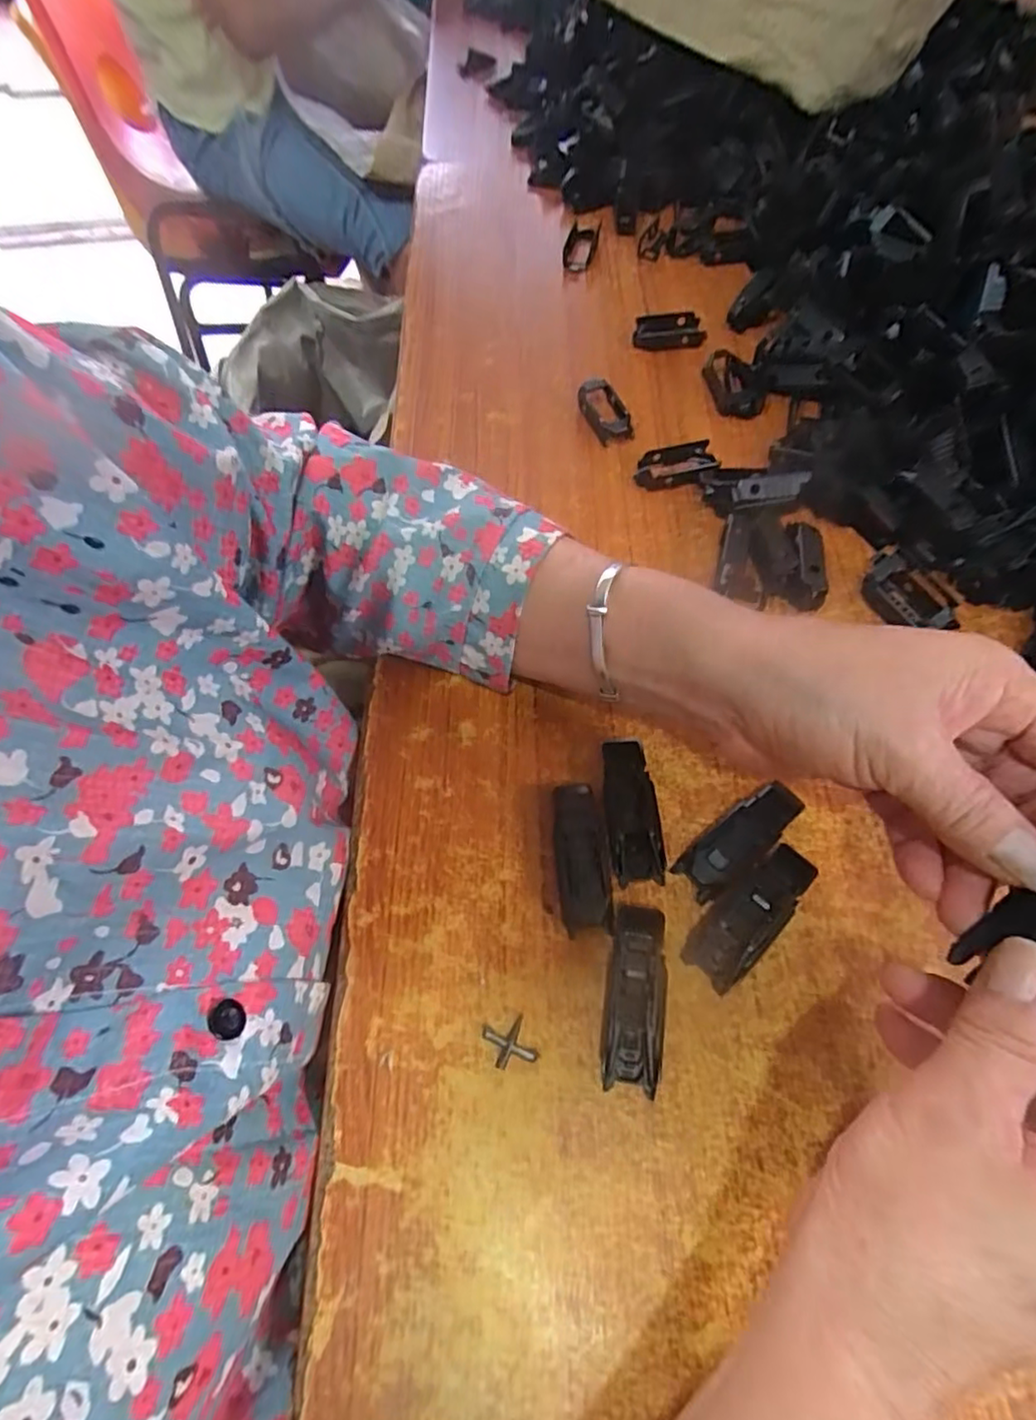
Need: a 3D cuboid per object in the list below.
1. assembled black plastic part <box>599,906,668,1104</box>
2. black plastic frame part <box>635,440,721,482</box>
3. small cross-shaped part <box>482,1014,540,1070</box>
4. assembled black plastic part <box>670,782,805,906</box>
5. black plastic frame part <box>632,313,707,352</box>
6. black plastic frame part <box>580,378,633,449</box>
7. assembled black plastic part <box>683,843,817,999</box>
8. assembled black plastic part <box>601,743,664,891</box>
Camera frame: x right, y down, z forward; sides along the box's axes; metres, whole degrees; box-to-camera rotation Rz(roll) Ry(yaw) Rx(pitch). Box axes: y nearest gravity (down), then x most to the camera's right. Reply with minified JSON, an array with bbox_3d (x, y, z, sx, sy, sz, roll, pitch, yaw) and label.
[{"bbox_3d":[0.048,0.115,0.256,0.023,0.015,0.067,7,64,7],"label":"assembled black plastic part"},{"bbox_3d":[0.097,-0.150,0.384,0.048,0.009,0.023,-17,64,-5],"label":"black plastic frame part"},{"bbox_3d":[-0.003,0.135,0.255,0.019,0.004,0.017,-18,64,-6],"label":"small cross-shaped part"},{"bbox_3d":[0.100,0.057,0.282,0.063,0.015,0.023,-36,67,-14],"label":"assembled black plastic part"},{"bbox_3d":[0.107,-0.265,0.440,0.049,0.012,0.023,5,64,6],"label":"black plastic frame part"},{"bbox_3d":[0.058,-0.194,0.406,0.026,0.014,0.049,-19,64,-6],"label":"black plastic frame part"},{"bbox_3d":[0.099,0.087,0.268,0.066,0.013,0.024,-41,68,-16],"label":"assembled black plastic part"},{"bbox_3d":[0.052,0.047,0.291,0.022,0.012,0.066,-4,63,1],"label":"assembled black plastic part"}]

